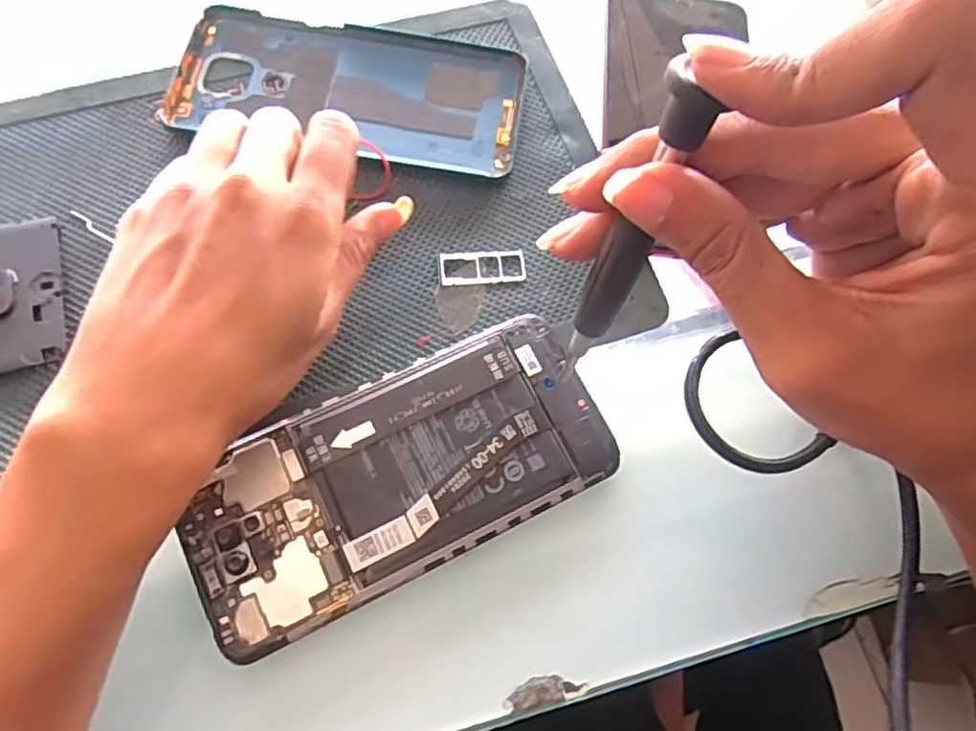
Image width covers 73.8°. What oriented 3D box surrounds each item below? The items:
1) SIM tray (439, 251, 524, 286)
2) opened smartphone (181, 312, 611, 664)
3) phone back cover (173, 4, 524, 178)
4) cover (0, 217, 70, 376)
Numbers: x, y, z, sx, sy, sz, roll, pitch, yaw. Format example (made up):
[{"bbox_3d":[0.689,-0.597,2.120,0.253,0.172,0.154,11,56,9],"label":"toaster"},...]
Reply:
[{"bbox_3d":[-0.002,-0.043,0.282,0.037,0.004,0.015,-3,69,-5],"label":"SIM tray"},{"bbox_3d":[-0.033,0.040,0.246,0.155,0.010,0.074,-24,73,-12],"label":"opened smartphone"},{"bbox_3d":[-0.063,-0.134,0.310,0.157,0.007,0.079,13,70,1],"label":"phone back cover"},{"bbox_3d":[-0.195,-0.028,0.260,0.044,0.007,0.066,-17,71,-10],"label":"cover"}]

